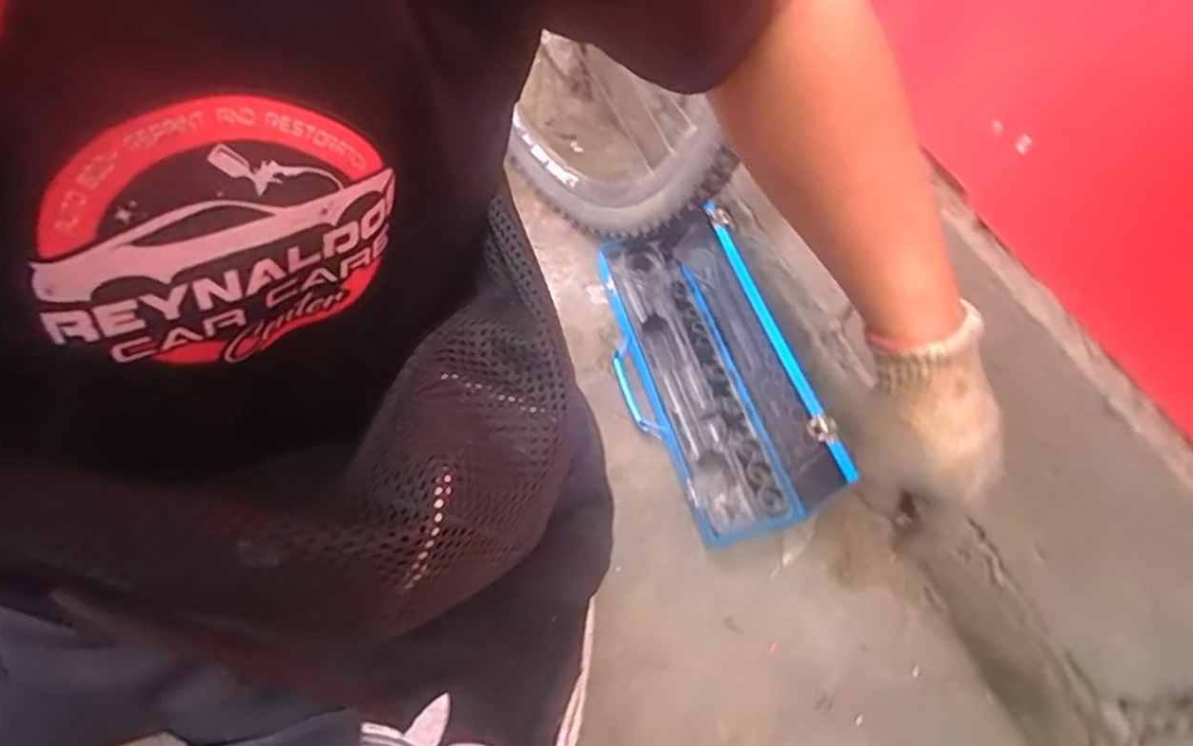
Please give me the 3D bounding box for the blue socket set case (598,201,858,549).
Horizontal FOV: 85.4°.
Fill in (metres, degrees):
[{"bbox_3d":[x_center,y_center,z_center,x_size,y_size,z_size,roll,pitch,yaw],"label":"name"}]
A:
[{"bbox_3d":[0.120,-0.016,0.784,0.163,0.138,0.423,-14,59,-8],"label":"blue socket set case"}]

